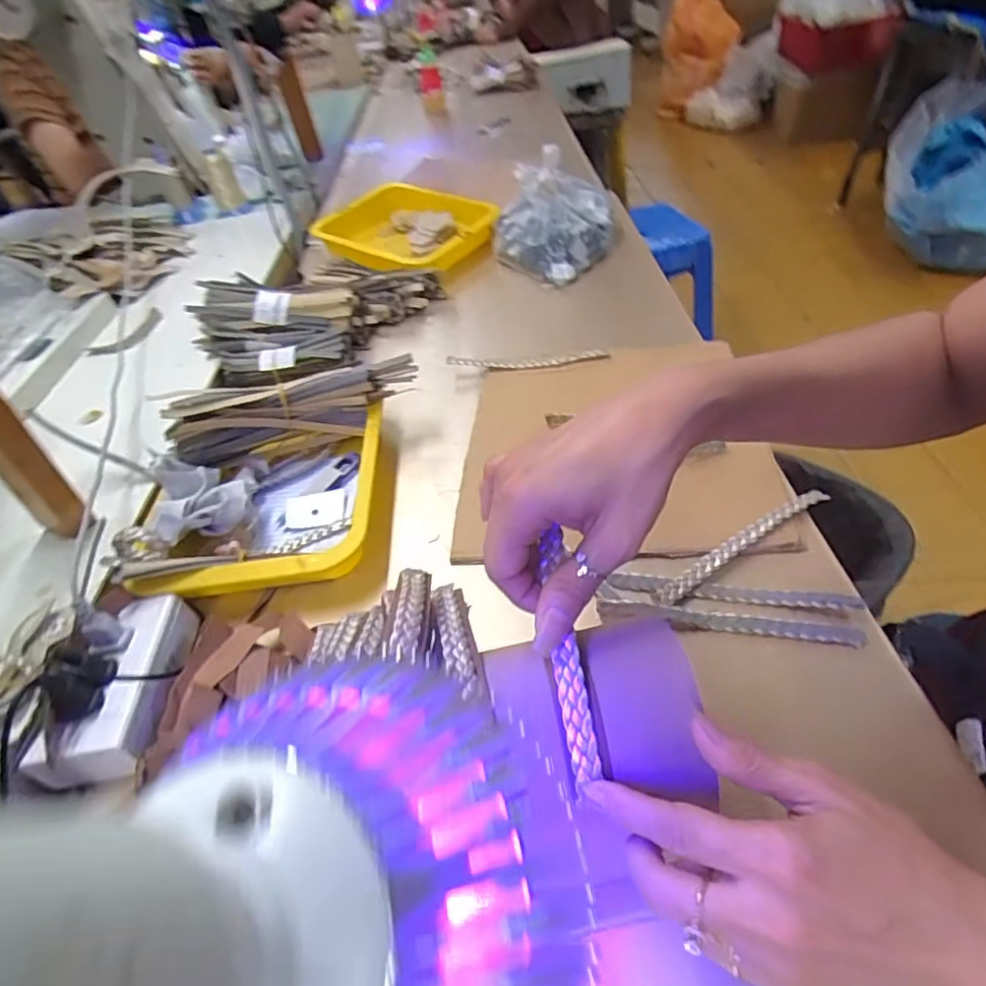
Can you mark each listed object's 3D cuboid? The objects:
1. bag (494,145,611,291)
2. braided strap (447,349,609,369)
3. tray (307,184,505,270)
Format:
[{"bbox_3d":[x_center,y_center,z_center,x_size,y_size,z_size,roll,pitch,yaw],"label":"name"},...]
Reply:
[{"bbox_3d":[0.082,-0.388,0.835,0.160,0.109,0.236,0,44,11],"label":"bag"},{"bbox_3d":[0.037,-0.144,0.655,0.172,0.008,0.014,-4,43,8],"label":"braided strap"},{"bbox_3d":[-0.126,-0.399,0.912,0.245,0.057,0.200,26,54,33],"label":"tray"}]

